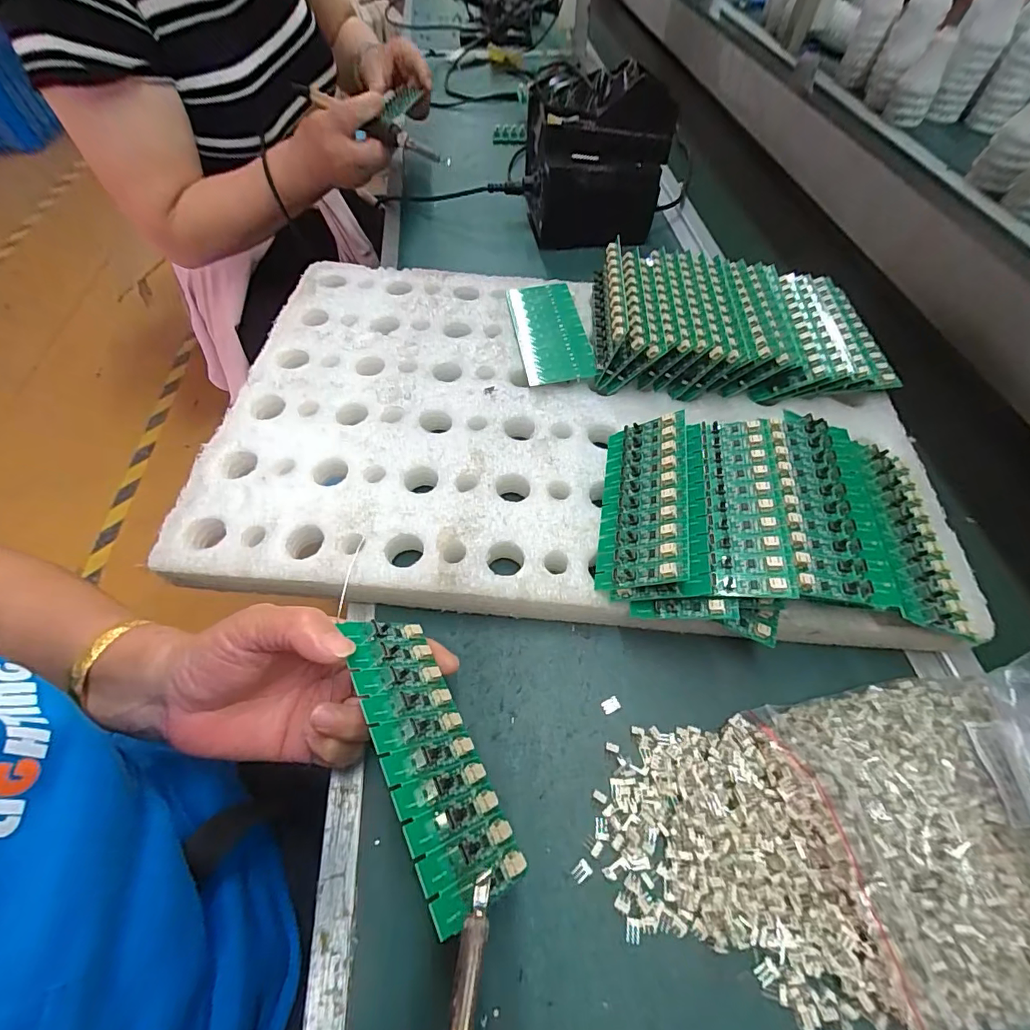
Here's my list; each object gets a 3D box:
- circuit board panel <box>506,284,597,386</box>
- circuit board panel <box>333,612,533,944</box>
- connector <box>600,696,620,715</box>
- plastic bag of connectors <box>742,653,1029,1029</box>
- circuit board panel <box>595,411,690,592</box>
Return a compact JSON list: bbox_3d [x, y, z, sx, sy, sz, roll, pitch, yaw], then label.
[{"bbox_3d":[0.032,-0.176,0.445,0.063,0.014,0.138,-6,60,-8],"label":"circuit board panel"},{"bbox_3d":[-0.042,0.111,0.230,0.006,0.057,0.135,-43,60,18],"label":"circuit board panel"},{"bbox_3d":[0.062,0.122,0.301,0.011,0.004,0.008,-23,60,-15],"label":"connector"},{"bbox_3d":[0.233,0.162,0.237,0.152,0.066,0.160,-3,57,-3],"label":"plastic bag of connectors"},{"bbox_3d":[0.088,-0.013,0.327,0.061,0.006,0.134,-15,49,36],"label":"circuit board panel"}]

